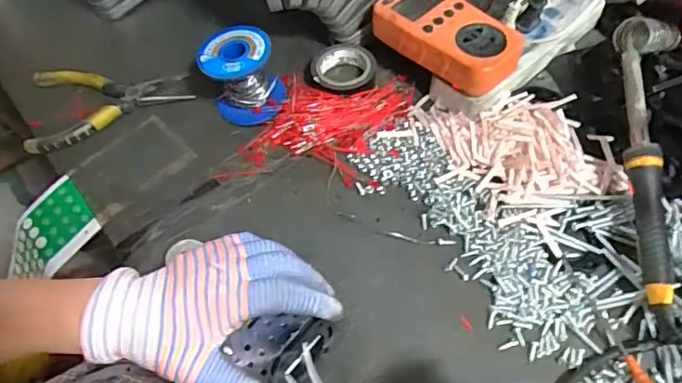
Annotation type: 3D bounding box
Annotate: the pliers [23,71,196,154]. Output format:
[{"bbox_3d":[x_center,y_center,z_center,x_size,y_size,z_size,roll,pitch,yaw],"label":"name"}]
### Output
[{"bbox_3d":[-0.213,-0.085,0.498,0.143,0.018,0.083,-13,58,-7],"label":"pliers"}]

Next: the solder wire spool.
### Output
[{"bbox_3d":[-0.088,-0.103,0.476,0.067,0.063,0.062,-15,58,-8],"label":"solder wire spool"}]

